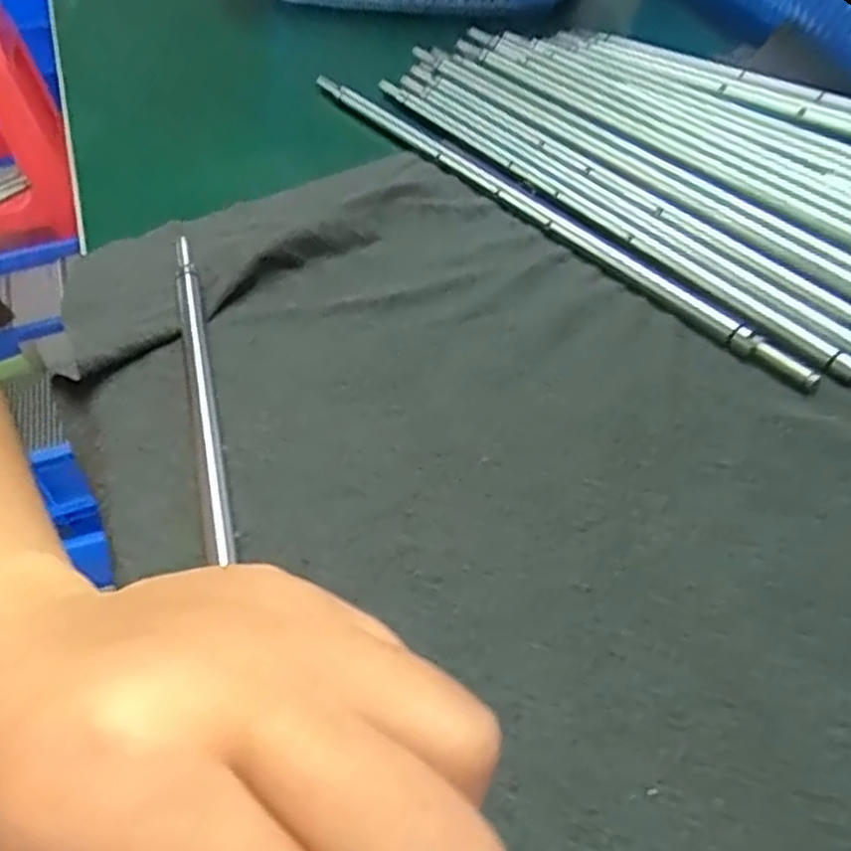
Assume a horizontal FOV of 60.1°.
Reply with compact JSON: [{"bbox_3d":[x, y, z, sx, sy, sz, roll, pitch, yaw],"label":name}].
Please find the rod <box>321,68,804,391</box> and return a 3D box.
[{"bbox_3d":[0.033,-0.089,0.284,0.010,0.008,0.260,-29,52,-23],"label":"rod"}]

